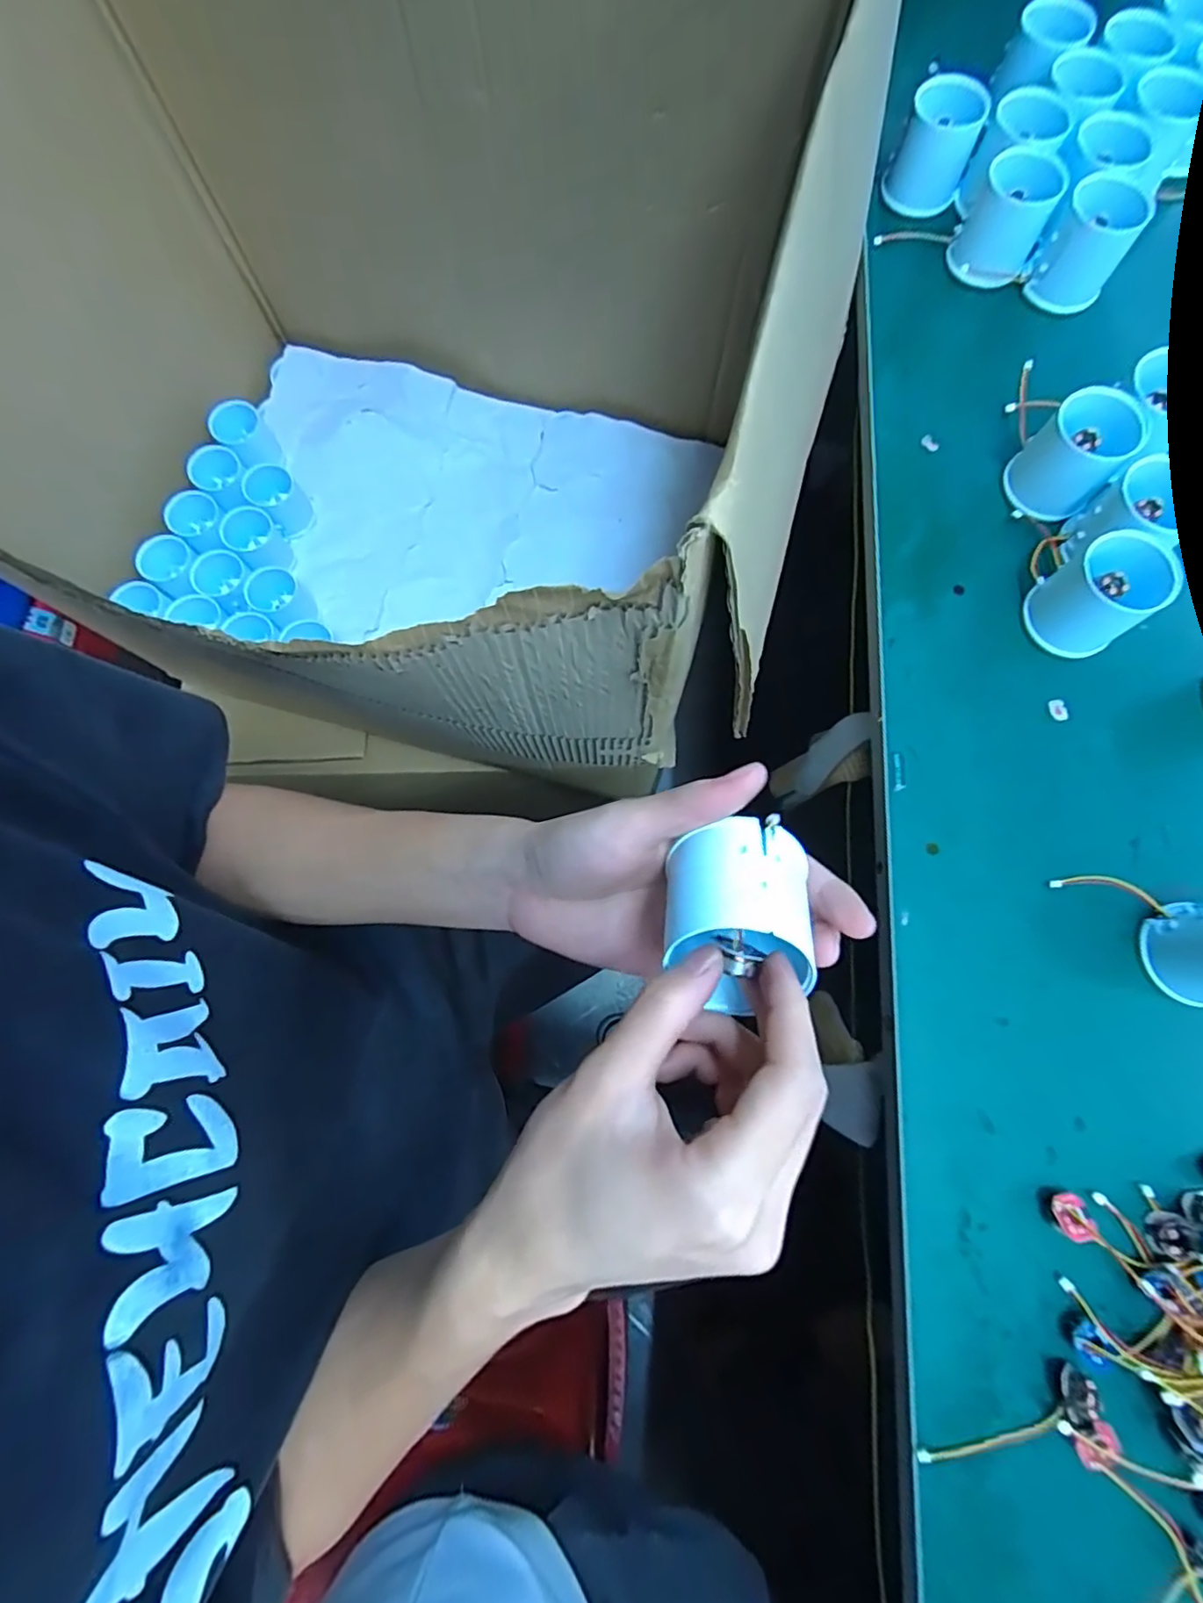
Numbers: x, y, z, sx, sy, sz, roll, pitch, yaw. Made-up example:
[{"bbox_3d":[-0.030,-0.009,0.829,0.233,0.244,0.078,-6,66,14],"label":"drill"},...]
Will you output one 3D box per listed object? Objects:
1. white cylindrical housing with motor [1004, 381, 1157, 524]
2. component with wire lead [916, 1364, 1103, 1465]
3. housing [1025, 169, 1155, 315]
[{"bbox_3d":[0.296,-0.217,0.381,0.052,0.057,0.051,0,78,0],"label":"white cylindrical housing with motor"},{"bbox_3d":[0.198,0.303,0.289,0.089,0.016,0.018,-28,79,-6],"label":"component with wire lead"},{"bbox_3d":[0.341,-0.391,0.421,0.054,0.053,0.057,0,78,0],"label":"housing"}]

